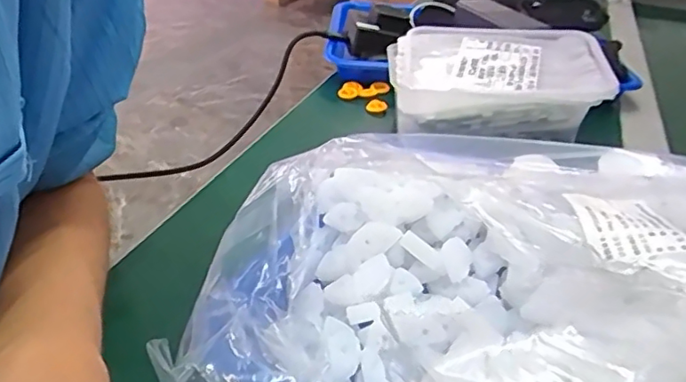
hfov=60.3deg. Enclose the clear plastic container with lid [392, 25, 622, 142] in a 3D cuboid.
[{"bbox_3d":[0.132,-0.096,0.519,0.179,0.061,0.137,3,32,-4],"label":"clear plastic container with lid"}]

